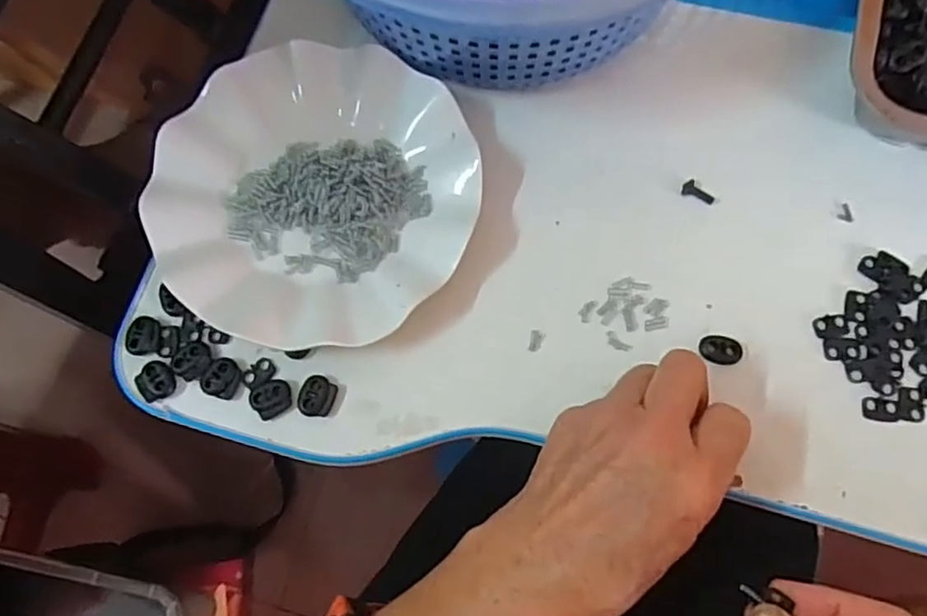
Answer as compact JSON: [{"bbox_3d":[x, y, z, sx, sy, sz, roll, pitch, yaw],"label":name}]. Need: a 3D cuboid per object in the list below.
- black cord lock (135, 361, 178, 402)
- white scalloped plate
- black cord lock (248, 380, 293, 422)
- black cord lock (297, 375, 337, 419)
[{"bbox_3d":[-0.166,0.040,0.351,0.020,0.005,0.020,-40,76,-11],"label":"black cord lock"},{"bbox_3d":[-0.084,-0.067,0.371,0.178,0.023,0.178,0,72,1],"label":"white scalloped plate"},{"bbox_3d":[-0.101,0.048,0.345,0.020,0.004,0.018,-29,74,-8],"label":"black cord lock"},{"bbox_3d":[-0.077,0.047,0.344,0.019,0.004,0.022,16,73,6],"label":"black cord lock"}]

